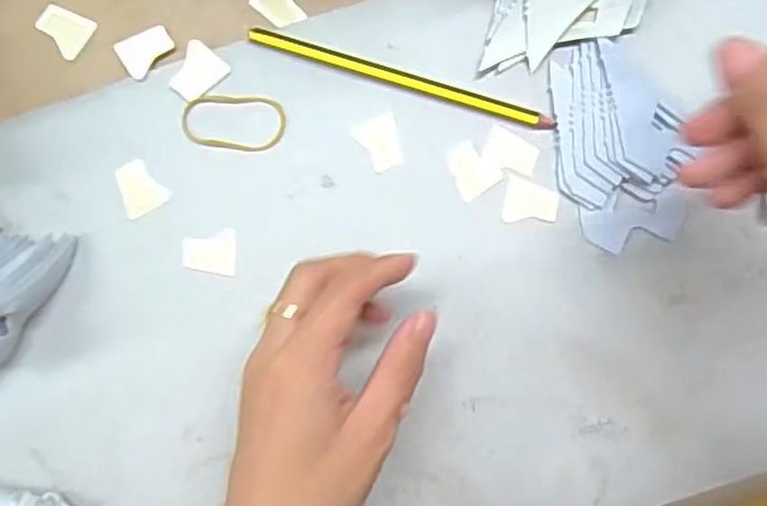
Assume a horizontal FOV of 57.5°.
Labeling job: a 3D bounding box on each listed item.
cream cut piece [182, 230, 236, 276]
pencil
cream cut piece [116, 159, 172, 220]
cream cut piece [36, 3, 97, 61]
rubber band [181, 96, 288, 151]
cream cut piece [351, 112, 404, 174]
[{"bbox_3d":[-0.092,0.000,0.369,0.027,0.004,0.023,-1,89,1],"label":"cream cut piece"},{"bbox_3d":[0.010,-0.093,0.371,0.163,0.005,0.011,17,90,1],"label":"pencil"},{"bbox_3d":[-0.130,-0.035,0.369,0.025,0.004,0.028,-31,89,0],"label":"cream cut piece"},{"bbox_3d":[-0.172,-0.120,0.374,0.028,0.004,0.024,32,90,1],"label":"cream cut piece"},{"bbox_3d":[-0.080,-0.069,0.374,0.054,0.004,0.029,3,87,-3],"label":"rubber band"},{"bbox_3d":[-0.002,-0.057,0.371,0.023,0.004,0.028,-20,89,1],"label":"cream cut piece"}]

